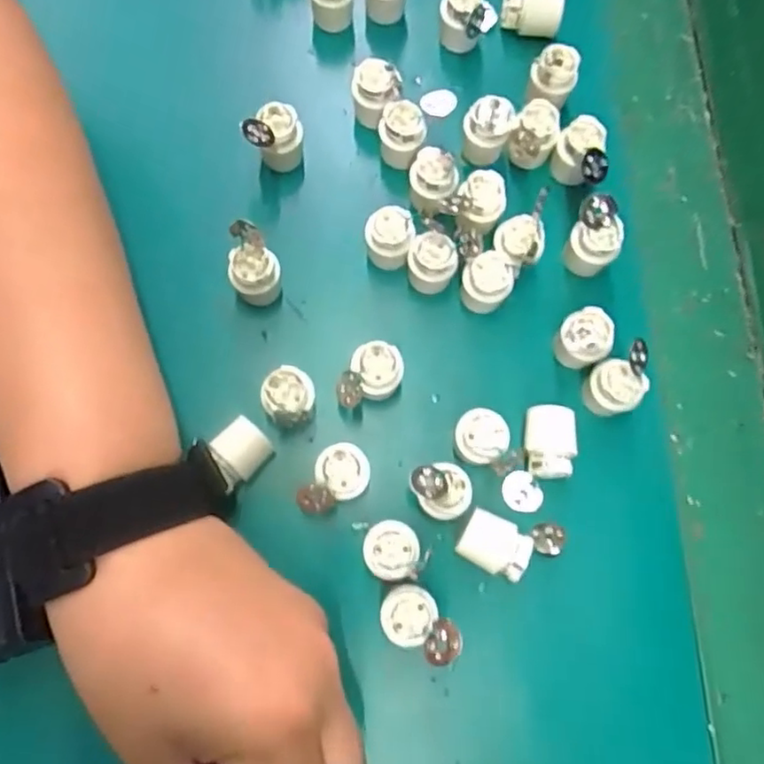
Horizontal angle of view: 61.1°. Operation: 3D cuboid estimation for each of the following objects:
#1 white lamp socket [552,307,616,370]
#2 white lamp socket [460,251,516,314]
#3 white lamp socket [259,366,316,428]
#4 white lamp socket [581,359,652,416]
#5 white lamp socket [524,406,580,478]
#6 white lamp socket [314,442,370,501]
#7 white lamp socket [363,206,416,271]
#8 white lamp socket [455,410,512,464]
[{"bbox_3d":[0.087,-0.018,0.281,0.021,0.029,0.018,35,76,5],"label":"white lamp socket"},{"bbox_3d":[0.046,-0.043,0.284,0.021,0.025,0.019,21,75,2],"label":"white lamp socket"},{"bbox_3d":[-0.037,0.008,0.270,0.021,0.027,0.021,1,75,-4],"label":"white lamp socket"},{"bbox_3d":[0.096,0.003,0.275,0.018,0.027,0.021,-40,81,-13],"label":"white lamp socket"},{"bbox_3d":[0.069,0.026,0.272,0.019,0.019,0.029,6,75,-3],"label":"white lamp socket"},{"bbox_3d":[-0.015,0.037,0.265,0.021,0.025,0.020,1,75,-4],"label":"white lamp socket"},{"bbox_3d":[0.003,-0.063,0.289,0.020,0.030,0.018,9,75,-2],"label":"white lamp socket"},{"bbox_3d":[0.040,0.024,0.267,0.021,0.023,0.022,1,75,-4],"label":"white lamp socket"}]

